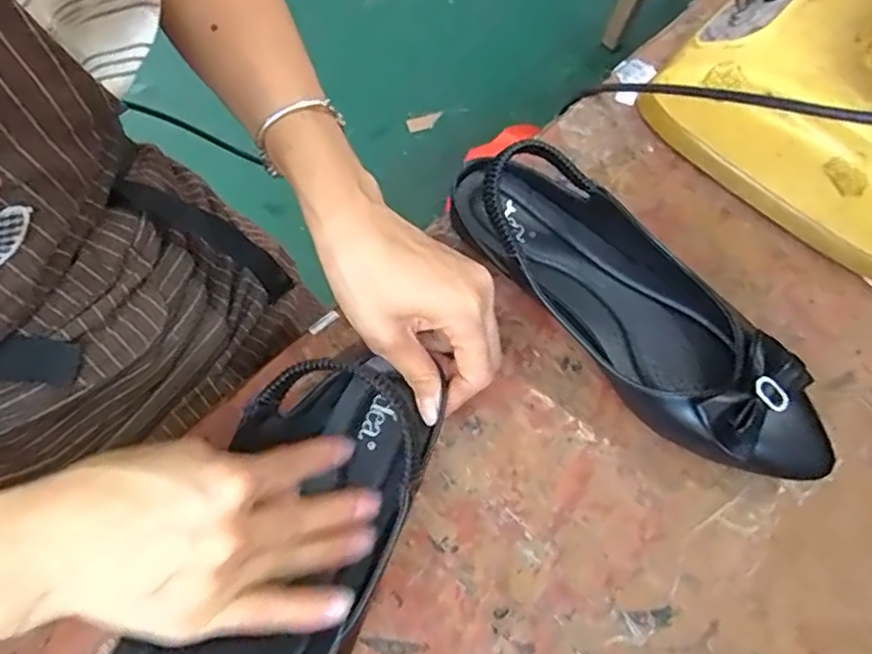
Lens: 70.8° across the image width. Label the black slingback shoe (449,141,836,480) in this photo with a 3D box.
[{"bbox_3d":[0.115,-0.014,0.352,0.257,0.067,0.087,43,73,13],"label":"black slingback shoe"}]

